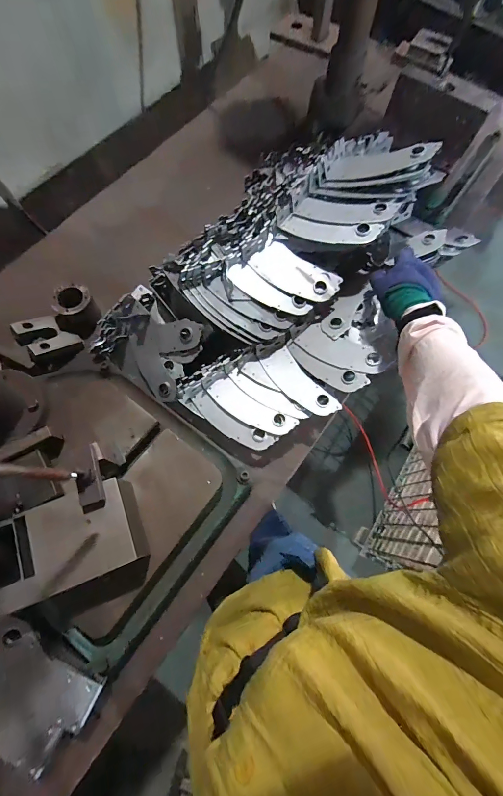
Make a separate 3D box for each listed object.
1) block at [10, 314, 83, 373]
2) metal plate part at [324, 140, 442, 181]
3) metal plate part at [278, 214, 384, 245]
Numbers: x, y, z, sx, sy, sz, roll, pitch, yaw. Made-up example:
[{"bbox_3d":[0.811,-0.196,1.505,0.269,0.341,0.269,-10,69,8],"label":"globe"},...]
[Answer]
[{"bbox_3d":[-0.414,-0.118,0.691,0.110,0.047,0.112,41,48,7],"label":"block"},{"bbox_3d":[0.235,-0.432,0.616,0.188,0.031,0.053,7,70,26],"label":"metal plate part"},{"bbox_3d":[0.140,-0.301,0.608,0.174,0.013,0.046,13,84,14],"label":"metal plate part"}]

